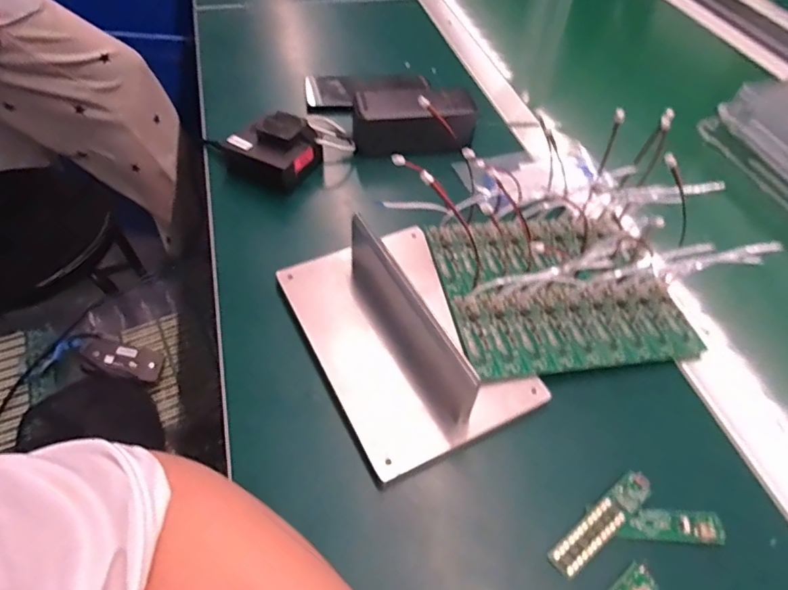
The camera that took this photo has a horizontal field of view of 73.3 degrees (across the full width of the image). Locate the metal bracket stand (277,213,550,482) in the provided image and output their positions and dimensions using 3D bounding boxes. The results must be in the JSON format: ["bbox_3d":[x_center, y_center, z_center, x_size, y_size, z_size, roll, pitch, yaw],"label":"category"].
[{"bbox_3d":[0.005,0.014,0.396,0.132,0.054,0.199,-20,55,-20],"label":"metal bracket stand"}]

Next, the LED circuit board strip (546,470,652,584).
[{"bbox_3d":[0.131,0.143,0.333,0.084,0.007,0.018,-30,58,-26],"label":"LED circuit board strip"}]

